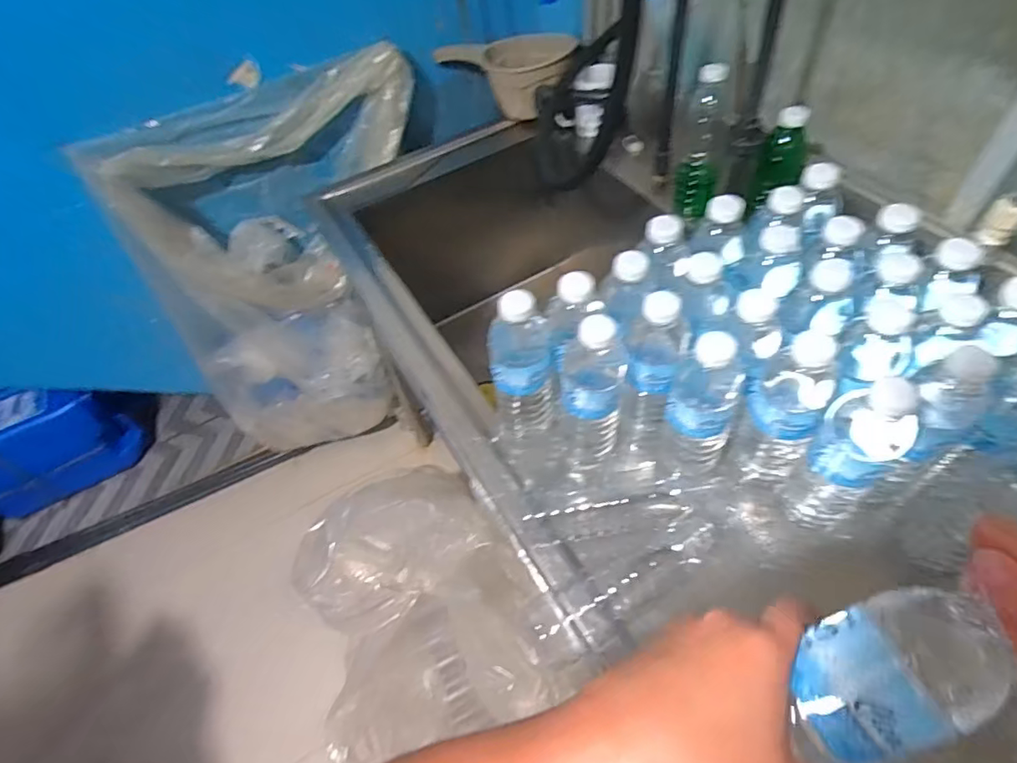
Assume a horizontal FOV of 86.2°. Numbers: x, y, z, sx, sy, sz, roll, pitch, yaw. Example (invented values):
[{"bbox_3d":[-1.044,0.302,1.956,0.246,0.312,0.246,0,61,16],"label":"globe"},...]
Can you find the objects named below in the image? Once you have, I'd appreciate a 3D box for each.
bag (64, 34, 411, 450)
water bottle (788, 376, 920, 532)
[{"bbox_3d":[-0.459,-0.213,1.299,0.609,0.852,0.311,-9,53,-1],"label":"bag"},{"bbox_3d":[0.309,0.074,0.499,0.073,0.180,0.067,-38,58,-21],"label":"water bottle"}]

